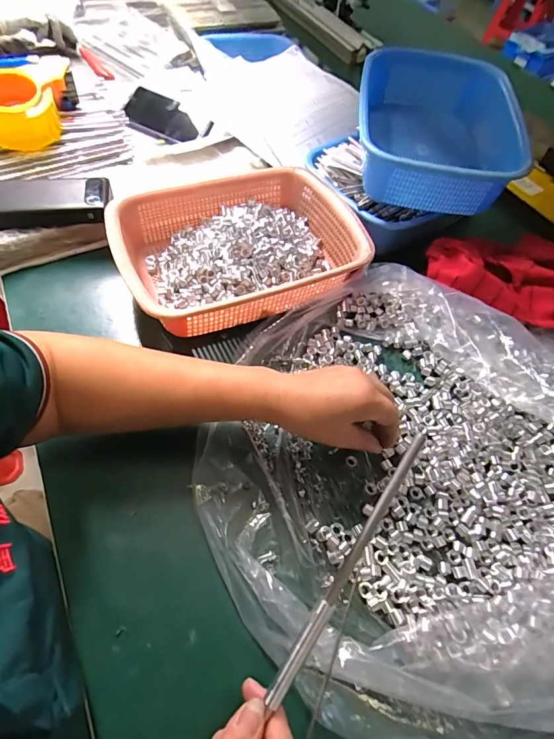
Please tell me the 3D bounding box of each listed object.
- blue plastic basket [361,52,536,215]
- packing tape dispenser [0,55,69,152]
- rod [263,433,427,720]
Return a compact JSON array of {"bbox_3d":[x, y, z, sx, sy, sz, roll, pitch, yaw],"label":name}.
[{"bbox_3d":[0.203,-0.320,0.546,0.182,0.096,0.263,7,58,0],"label":"blue plastic basket"},{"bbox_3d":[-0.351,-0.367,0.562,0.128,0.080,0.090,-17,62,-15],"label":"packing tape dispenser"},{"bbox_3d":[0.049,0.132,0.267,0.010,0.005,0.199,31,85,14],"label":"rod"}]

